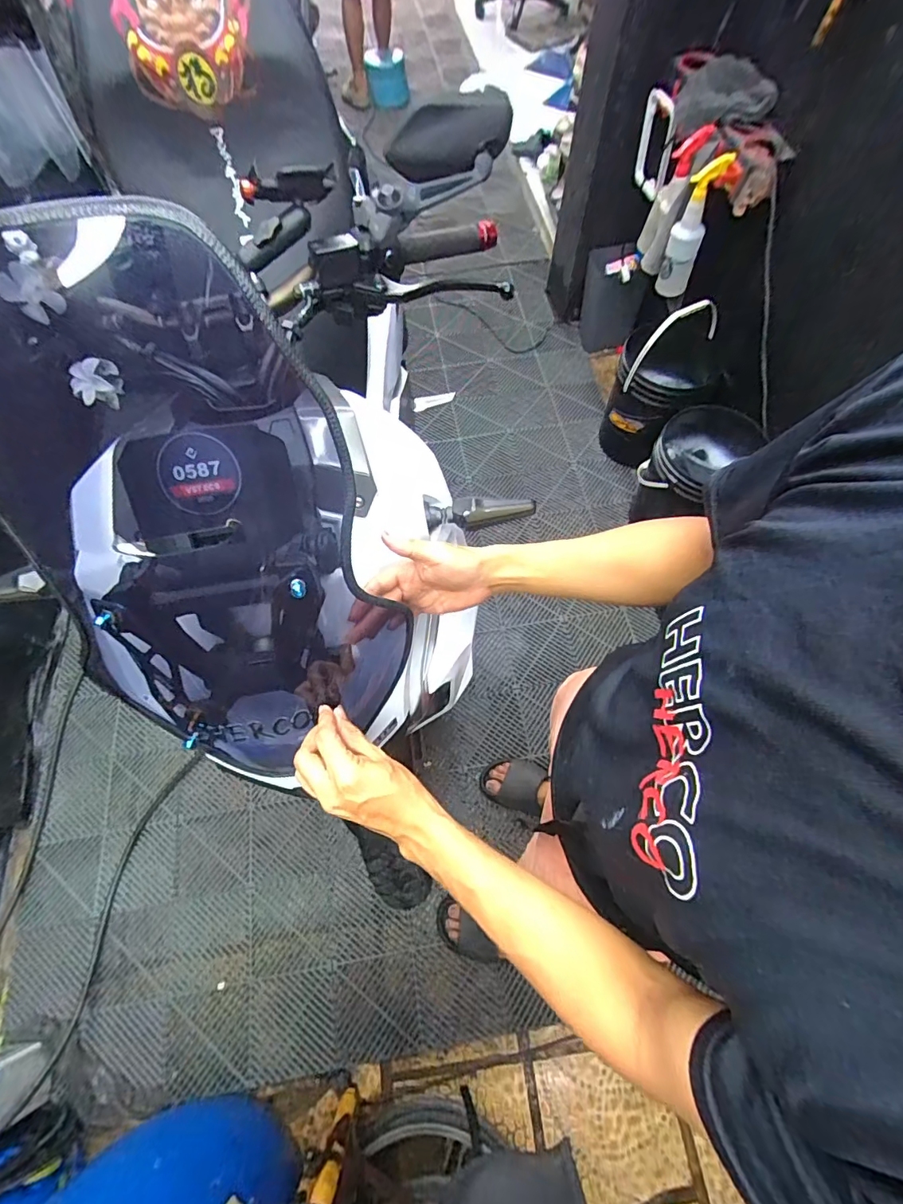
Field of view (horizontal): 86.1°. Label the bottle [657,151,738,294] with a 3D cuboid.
[{"bbox_3d":[0.607,-0.932,1.234,0.090,0.292,0.079,25,69,11],"label":"bottle"}]

